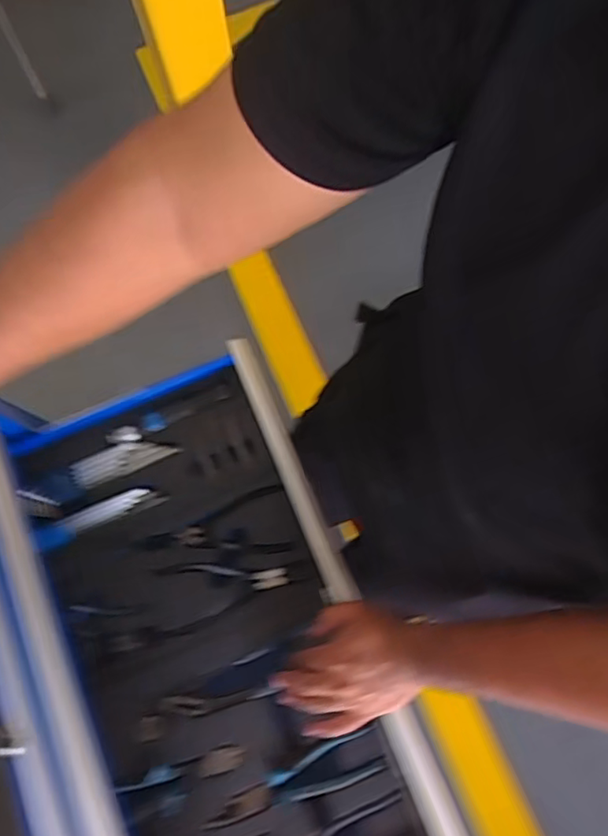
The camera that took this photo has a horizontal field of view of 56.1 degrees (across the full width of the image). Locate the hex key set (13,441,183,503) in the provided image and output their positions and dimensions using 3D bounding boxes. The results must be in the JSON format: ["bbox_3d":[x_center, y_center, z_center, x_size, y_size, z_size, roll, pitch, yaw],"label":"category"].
[{"bbox_3d":[-0.243,0.061,0.684,0.175,0.016,0.037,-25,78,-4],"label":"hex key set"}]

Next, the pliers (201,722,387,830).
[{"bbox_3d":[-0.012,0.375,0.592,0.190,0.010,0.043,-18,77,-3],"label":"pliers"}]

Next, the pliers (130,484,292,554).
[{"bbox_3d":[-0.109,0.131,0.666,0.178,0.010,0.075,-10,77,-1],"label":"pliers"}]

